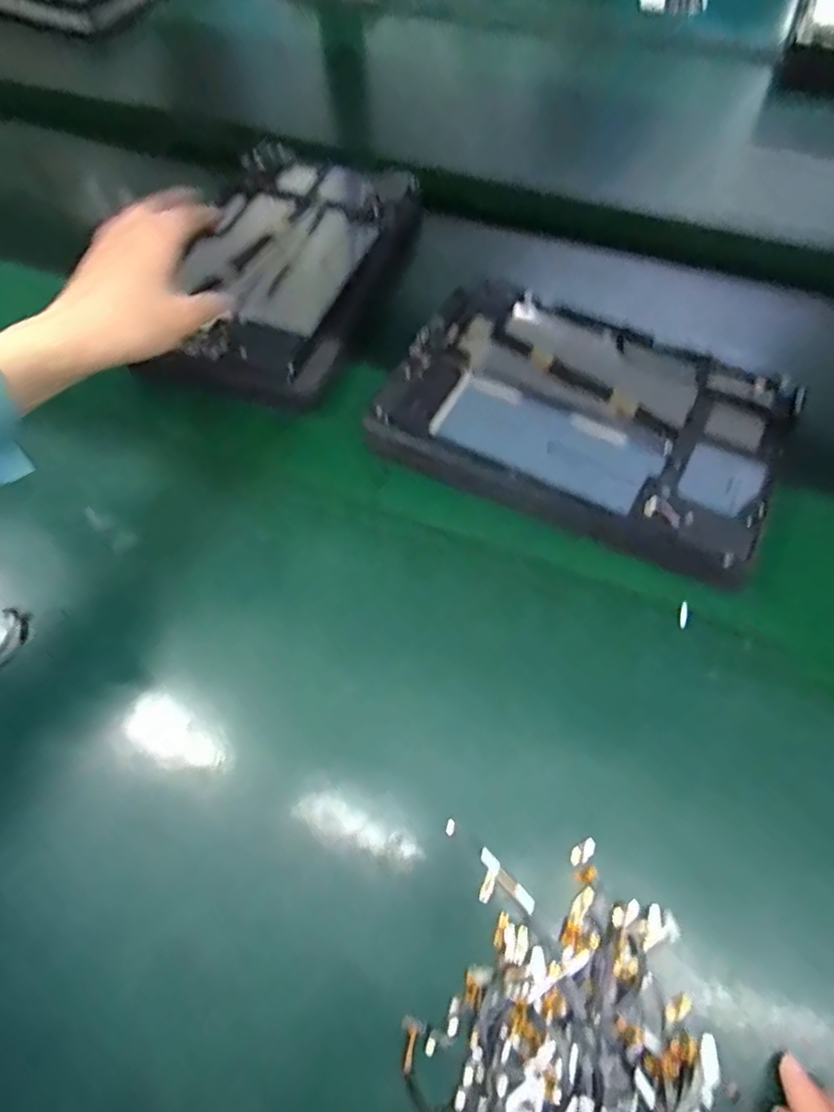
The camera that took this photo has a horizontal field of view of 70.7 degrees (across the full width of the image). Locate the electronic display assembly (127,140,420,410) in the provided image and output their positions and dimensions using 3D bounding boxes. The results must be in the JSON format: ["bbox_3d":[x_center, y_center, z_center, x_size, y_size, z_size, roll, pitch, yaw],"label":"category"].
[{"bbox_3d":[-0.096,-0.223,0.449,0.148,0.020,0.257,13,65,9],"label":"electronic display assembly"}]

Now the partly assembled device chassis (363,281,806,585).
[{"bbox_3d":[0.104,-0.089,0.377,0.236,0.022,0.155,26,68,15],"label":"partly assembled device chassis"}]

